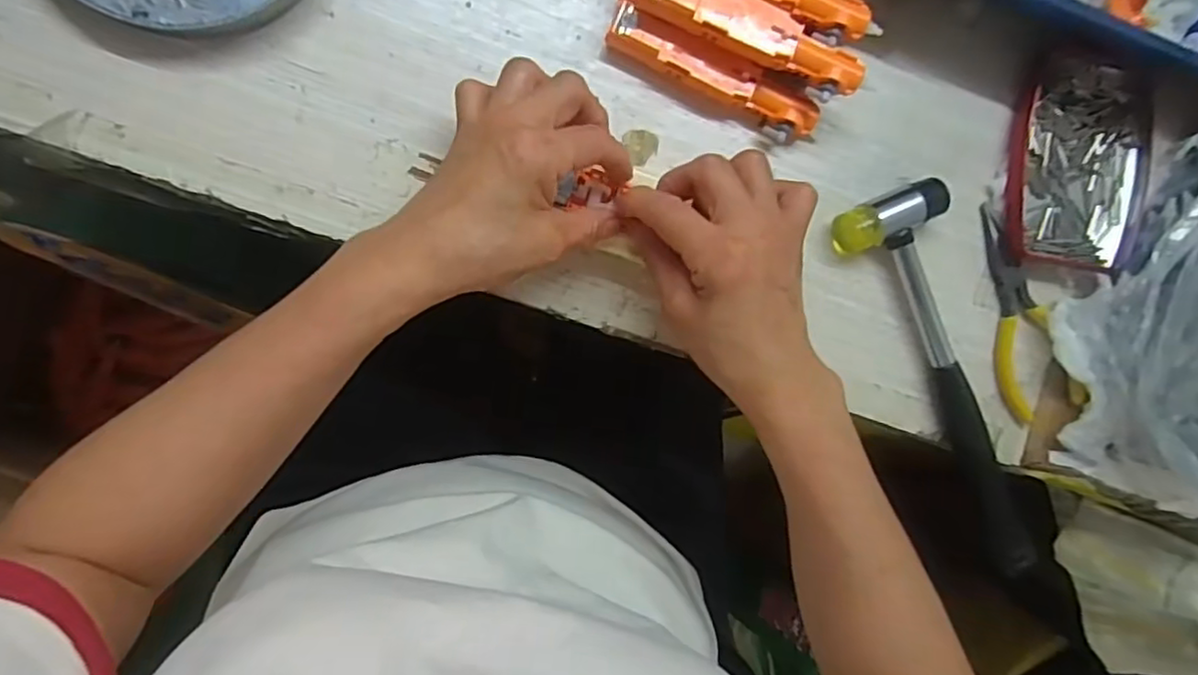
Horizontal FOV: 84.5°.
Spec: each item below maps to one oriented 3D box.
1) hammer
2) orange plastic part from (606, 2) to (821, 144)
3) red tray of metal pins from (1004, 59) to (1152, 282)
[{"bbox_3d":[0.210,0.026,0.380,0.062,0.024,0.234,-27,96,-6],"label":"hammer"},{"bbox_3d":[0.063,-0.140,0.351,0.120,0.024,0.028,23,89,-9],"label":"orange plastic part"},{"bbox_3d":[0.281,-0.103,0.387,0.086,0.015,0.122,7,92,-9],"label":"red tray of metal pins"}]

